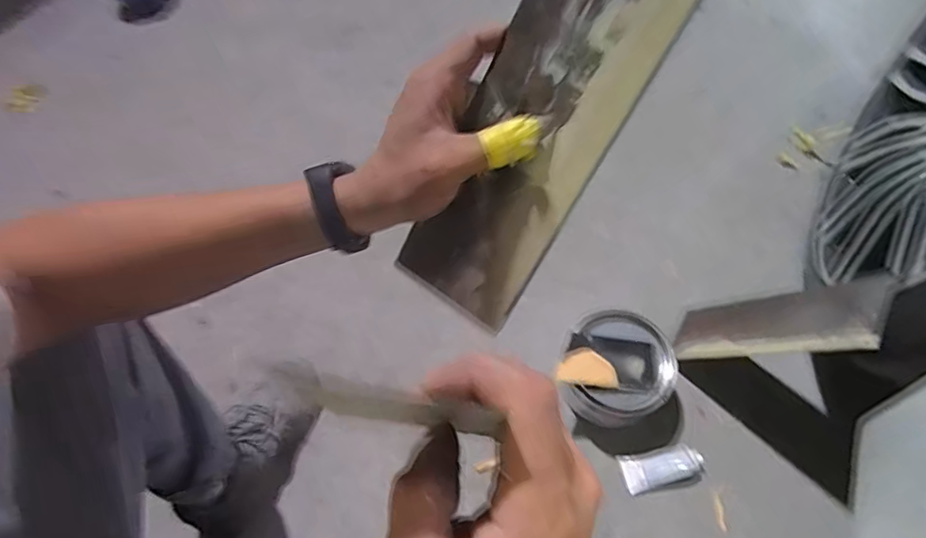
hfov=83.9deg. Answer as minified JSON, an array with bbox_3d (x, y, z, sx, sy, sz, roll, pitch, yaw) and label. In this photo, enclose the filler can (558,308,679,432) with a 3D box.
[{"bbox_3d":[0.224,0.145,0.768,0.159,0.087,0.154,17,63,11],"label":"filler can"}]

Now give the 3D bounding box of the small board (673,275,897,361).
[{"bbox_3d":[0.403,0.074,0.685,0.023,0.305,0.096,43,68,-6],"label":"small board"}]

